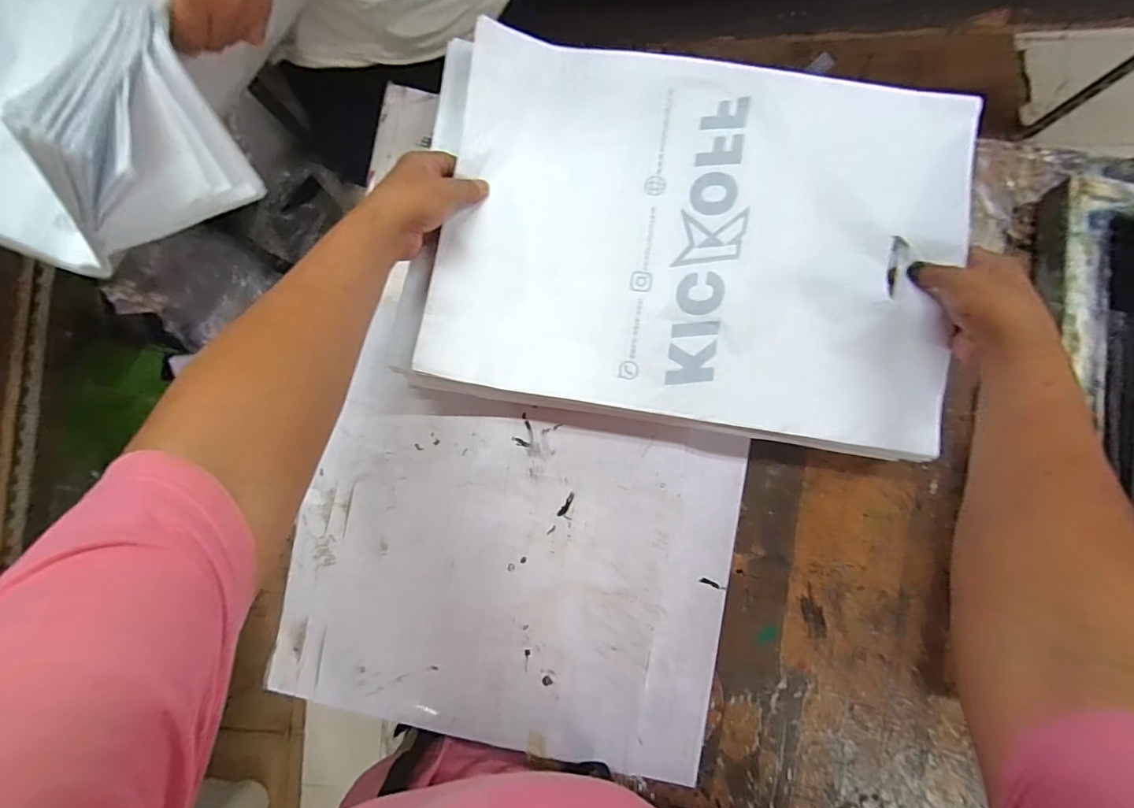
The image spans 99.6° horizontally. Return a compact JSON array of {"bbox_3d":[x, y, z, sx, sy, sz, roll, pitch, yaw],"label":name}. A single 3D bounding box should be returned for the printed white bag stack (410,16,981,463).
[{"bbox_3d":[0.123,-0.158,0.464,0.495,0.032,0.353,8,88,2],"label":"printed white bag stack"}]

